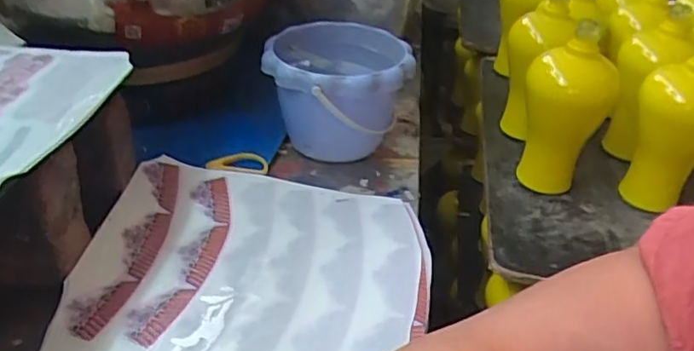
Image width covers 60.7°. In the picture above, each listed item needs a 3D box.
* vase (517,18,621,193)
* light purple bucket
[{"bbox_3d":[0.251,-0.063,0.709,0.102,0.199,0.107,21,36,20],"label":"vase"},{"bbox_3d":[-0.012,-0.084,0.644,0.152,0.114,0.157,2,36,-4],"label":"light purple bucket"}]

